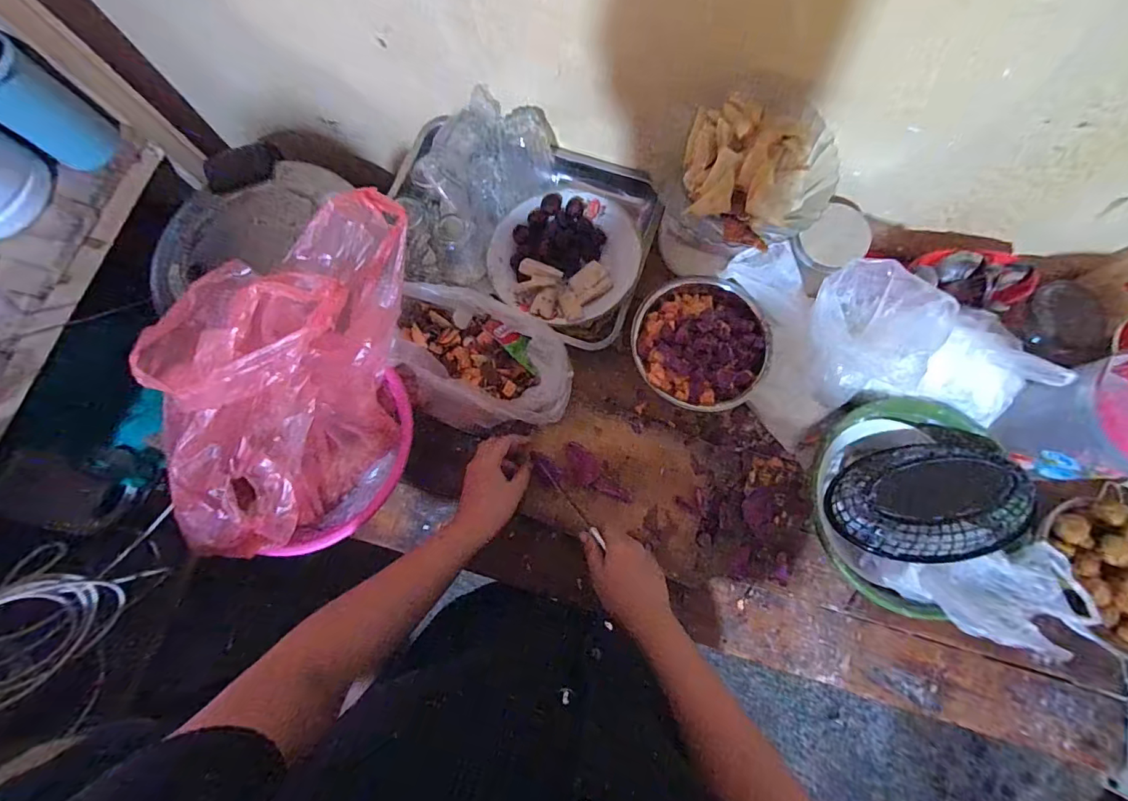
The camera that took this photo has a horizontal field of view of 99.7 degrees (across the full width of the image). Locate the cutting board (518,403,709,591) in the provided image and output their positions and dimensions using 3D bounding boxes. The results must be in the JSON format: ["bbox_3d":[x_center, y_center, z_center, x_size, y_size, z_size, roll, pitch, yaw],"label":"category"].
[{"bbox_3d":[0.081,0.106,0.608,0.244,0.029,0.169,21,78,5],"label":"cutting board"}]

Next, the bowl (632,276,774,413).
[{"bbox_3d":[0.174,-0.074,0.617,0.167,0.082,0.175,0,77,0],"label":"bowl"}]

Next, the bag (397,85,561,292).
[{"bbox_3d":[-0.125,-0.298,0.671,0.136,0.103,0.273,31,79,7],"label":"bag"}]

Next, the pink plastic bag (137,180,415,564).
[{"bbox_3d":[-0.283,-0.028,0.499,0.158,0.178,0.386,25,102,6],"label":"pink plastic bag"}]

